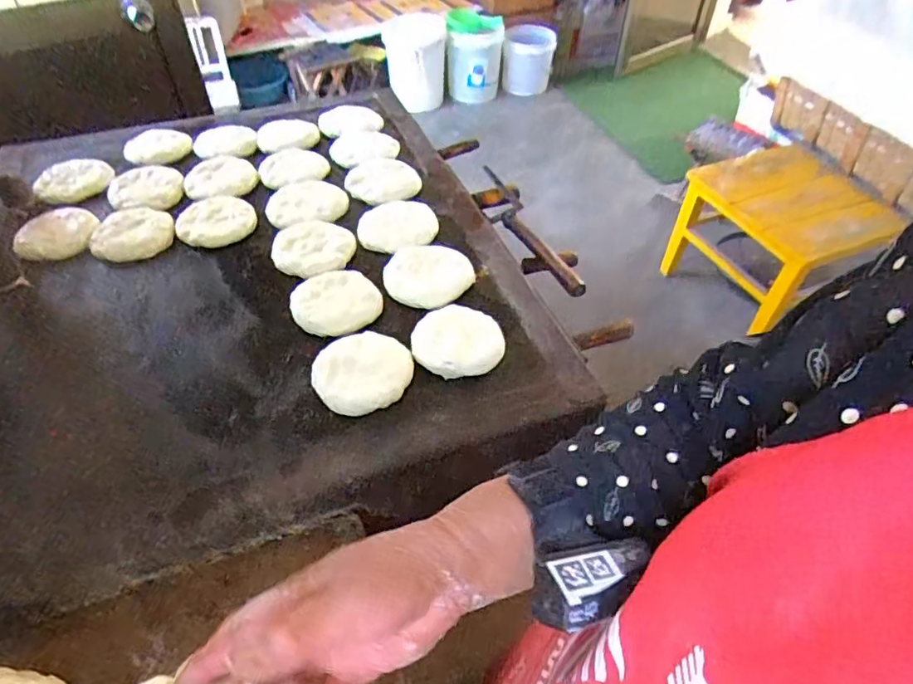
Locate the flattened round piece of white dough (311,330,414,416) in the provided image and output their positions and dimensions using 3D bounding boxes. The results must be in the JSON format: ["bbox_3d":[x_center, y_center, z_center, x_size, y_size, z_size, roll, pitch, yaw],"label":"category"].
[{"bbox_3d":[-0.111,0.034,0.665,0.104,0.029,0.114,0,47,0],"label":"flattened round piece of white dough"}]

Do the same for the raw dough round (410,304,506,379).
[{"bbox_3d":[0.001,-0.006,0.699,0.113,0.028,0.102,-4,48,-4],"label":"raw dough round"}]

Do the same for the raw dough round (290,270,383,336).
[{"bbox_3d":[-0.162,-0.053,0.744,0.111,0.022,0.100,-20,51,-18],"label":"raw dough round"}]

